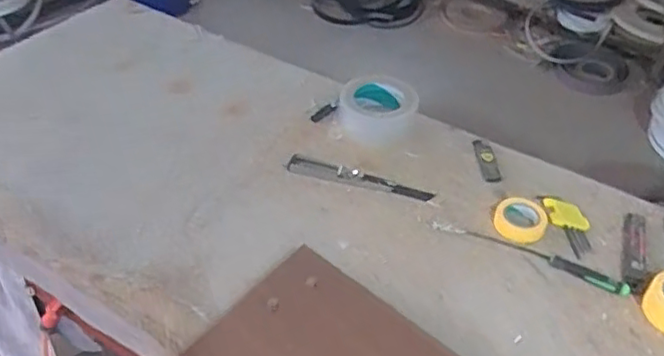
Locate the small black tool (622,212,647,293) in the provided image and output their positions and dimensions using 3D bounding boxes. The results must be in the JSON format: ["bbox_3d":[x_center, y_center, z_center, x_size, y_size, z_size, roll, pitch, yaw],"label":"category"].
[{"bbox_3d":[0.365,0.087,0.768,0.025,0.007,0.123,14,46,13],"label":"small black tool"}]

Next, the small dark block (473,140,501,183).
[{"bbox_3d":[0.216,-0.023,0.885,0.027,0.011,0.079,-3,44,-4],"label":"small dark block"}]

